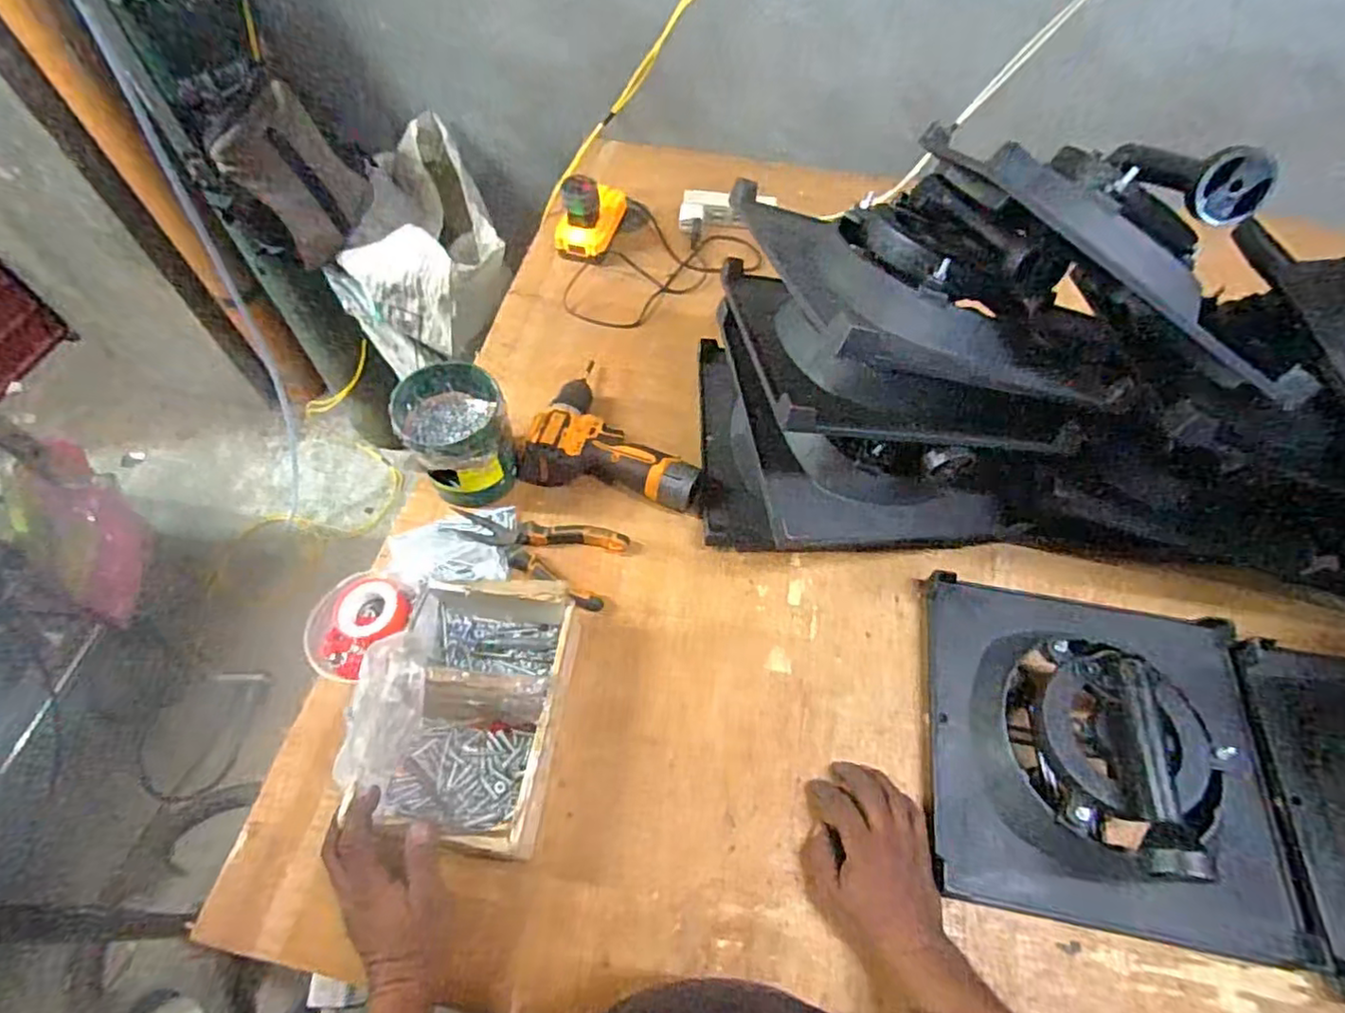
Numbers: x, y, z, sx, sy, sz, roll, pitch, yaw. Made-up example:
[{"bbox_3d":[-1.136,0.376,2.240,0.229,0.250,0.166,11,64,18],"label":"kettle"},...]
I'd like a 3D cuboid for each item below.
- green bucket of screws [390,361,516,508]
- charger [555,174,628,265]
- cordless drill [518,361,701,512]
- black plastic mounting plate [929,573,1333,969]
[{"bbox_3d":[-0.239,-0.076,0.727,0.106,0.122,0.116,0,59,-1],"label":"green bucket of screws"},{"bbox_3d":[-0.123,-0.439,0.954,0.083,0.094,0.124,14,60,8],"label":"charger"},{"bbox_3d":[-0.058,-0.084,0.767,0.202,0.055,0.174,17,60,9],"label":"cordless drill"},{"bbox_3d":[0.402,0.210,0.576,0.305,0.097,0.295,9,59,5],"label":"black plastic mounting plate"}]

